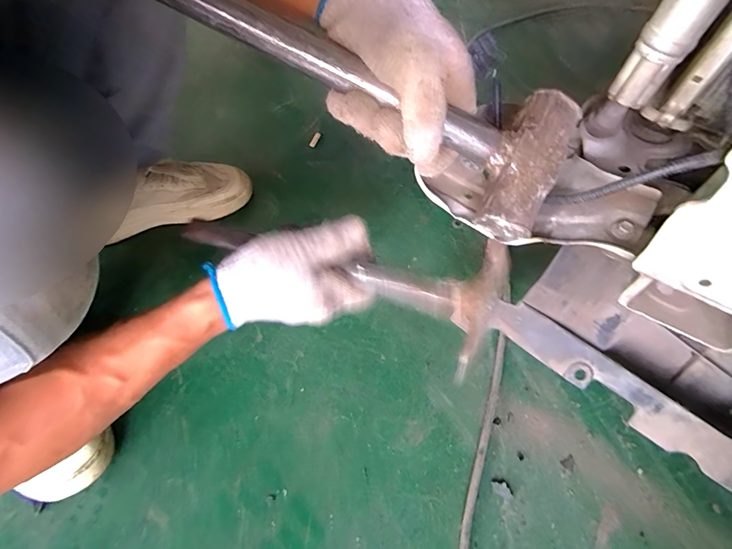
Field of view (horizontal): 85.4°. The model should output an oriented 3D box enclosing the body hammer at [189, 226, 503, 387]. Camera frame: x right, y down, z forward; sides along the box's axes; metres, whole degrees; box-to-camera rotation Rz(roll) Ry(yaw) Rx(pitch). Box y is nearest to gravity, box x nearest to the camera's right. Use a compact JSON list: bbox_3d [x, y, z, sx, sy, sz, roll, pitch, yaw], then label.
[{"bbox_3d":[-0.038,-0.011,0.337,0.291,0.028,0.102,16,58,17],"label":"body hammer"}]

